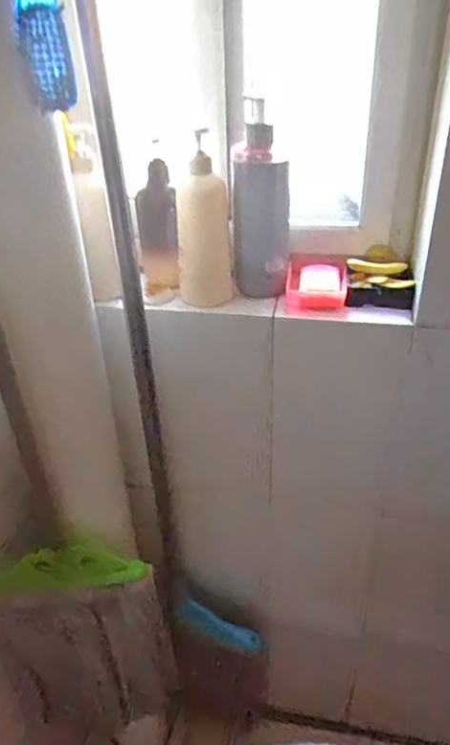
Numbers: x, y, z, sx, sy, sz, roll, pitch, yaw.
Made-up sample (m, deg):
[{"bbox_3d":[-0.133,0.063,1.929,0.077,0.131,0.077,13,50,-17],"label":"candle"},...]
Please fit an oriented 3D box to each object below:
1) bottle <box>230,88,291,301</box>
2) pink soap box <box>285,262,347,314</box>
[{"bbox_3d":[0.047,-0.212,0.700,0.070,0.226,0.080,3,33,7],"label":"bottle"},{"bbox_3d":[0.119,-0.120,0.732,0.075,0.041,0.108,1,33,5],"label":"pink soap box"}]

